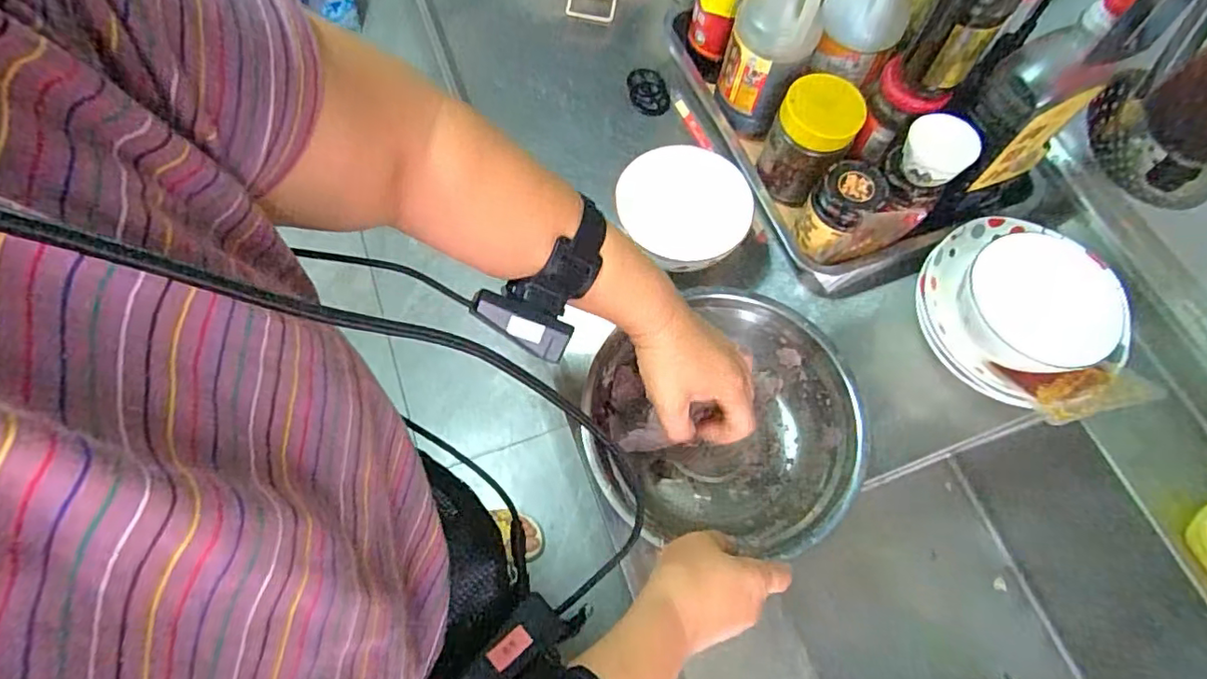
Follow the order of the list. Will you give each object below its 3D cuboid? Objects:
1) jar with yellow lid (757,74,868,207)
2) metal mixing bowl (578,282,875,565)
[{"bbox_3d":[0.212,-0.204,0.606,0.072,0.107,0.070,0,68,-1],"label":"jar with yellow lid"},{"bbox_3d":[0.105,0.067,0.523,0.222,0.077,0.209,0,68,-1],"label":"metal mixing bowl"}]

